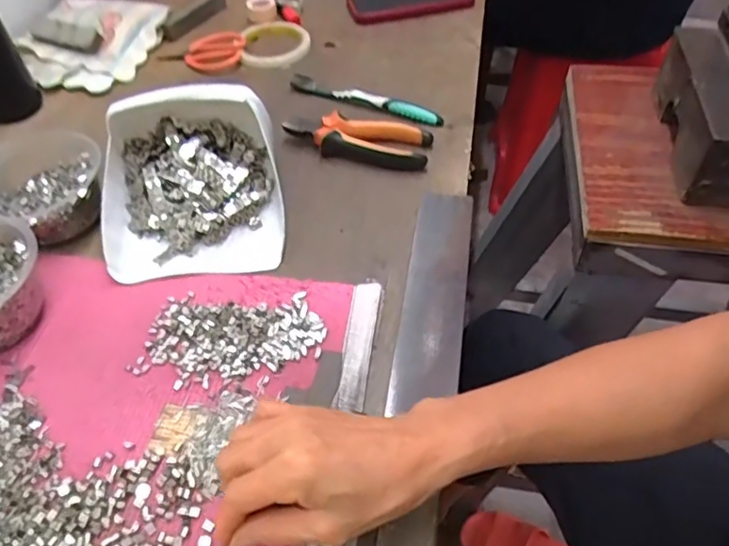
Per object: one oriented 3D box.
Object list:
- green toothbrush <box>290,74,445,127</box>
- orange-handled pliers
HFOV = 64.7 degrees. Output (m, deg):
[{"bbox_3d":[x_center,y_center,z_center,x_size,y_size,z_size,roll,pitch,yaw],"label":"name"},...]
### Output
[{"bbox_3d":[0.001,-0.193,0.642,0.183,0.022,0.016,20,54,17],"label":"green toothbrush"},{"bbox_3d":[-0.006,-0.137,0.585,0.144,0.023,0.053,13,52,12],"label":"orange-handled pliers"}]

